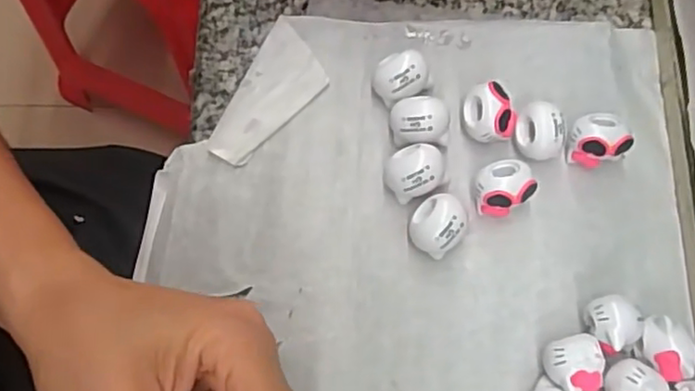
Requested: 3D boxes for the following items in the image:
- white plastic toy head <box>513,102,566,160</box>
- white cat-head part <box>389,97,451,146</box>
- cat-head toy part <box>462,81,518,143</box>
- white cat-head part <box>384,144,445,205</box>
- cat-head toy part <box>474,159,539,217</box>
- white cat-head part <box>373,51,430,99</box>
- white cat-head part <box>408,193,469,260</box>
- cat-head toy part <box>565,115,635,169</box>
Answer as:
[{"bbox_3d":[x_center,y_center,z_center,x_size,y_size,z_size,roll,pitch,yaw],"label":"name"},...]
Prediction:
[{"bbox_3d":[0.083,-0.028,0.271,0.020,0.015,0.021,-4,73,-3],"label":"white plastic toy head"},{"bbox_3d":[0.031,-0.030,0.272,0.025,0.022,0.018,-6,73,-3],"label":"white cat-head part"},{"bbox_3d":[0.062,-0.035,0.275,0.021,0.017,0.024,-15,74,-6],"label":"cat-head toy part"},{"bbox_3d":[0.029,-0.009,0.266,0.024,0.020,0.019,-14,74,-6],"label":"white cat-head part"},{"bbox_3d":[0.066,-0.003,0.265,0.024,0.019,0.020,-16,74,-6],"label":"cat-head toy part"},{"bbox_3d":[0.024,-0.052,0.279,0.023,0.021,0.017,-31,76,-10],"label":"white cat-head part"},{"bbox_3d":[0.037,0.013,0.260,0.024,0.019,0.022,0,73,-1],"label":"white cat-head part"},{"bbox_3d":[0.108,-0.024,0.273,0.023,0.019,0.020,-20,75,-7],"label":"cat-head toy part"}]

